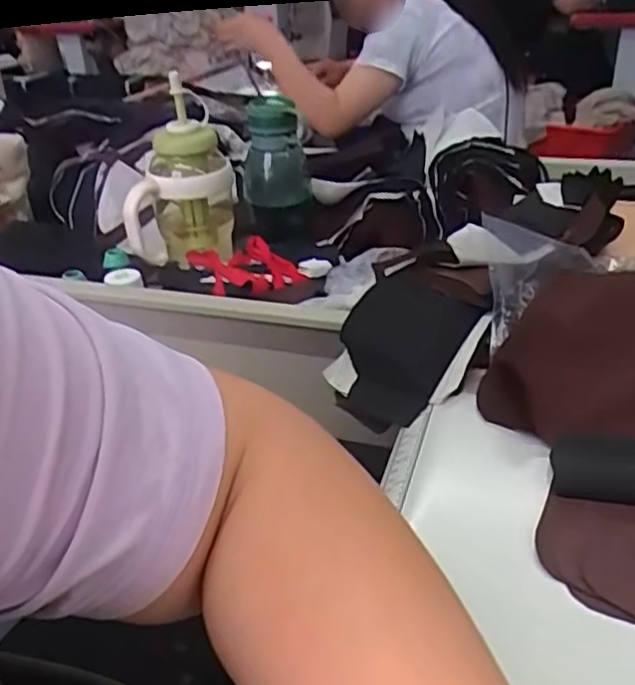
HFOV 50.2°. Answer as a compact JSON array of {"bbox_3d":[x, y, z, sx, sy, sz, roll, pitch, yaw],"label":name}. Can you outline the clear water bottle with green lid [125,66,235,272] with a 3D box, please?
[{"bbox_3d":[-0.174,-0.203,0.832,0.128,0.199,0.105,-9,28,-3],"label":"clear water bottle with green lid"}]

